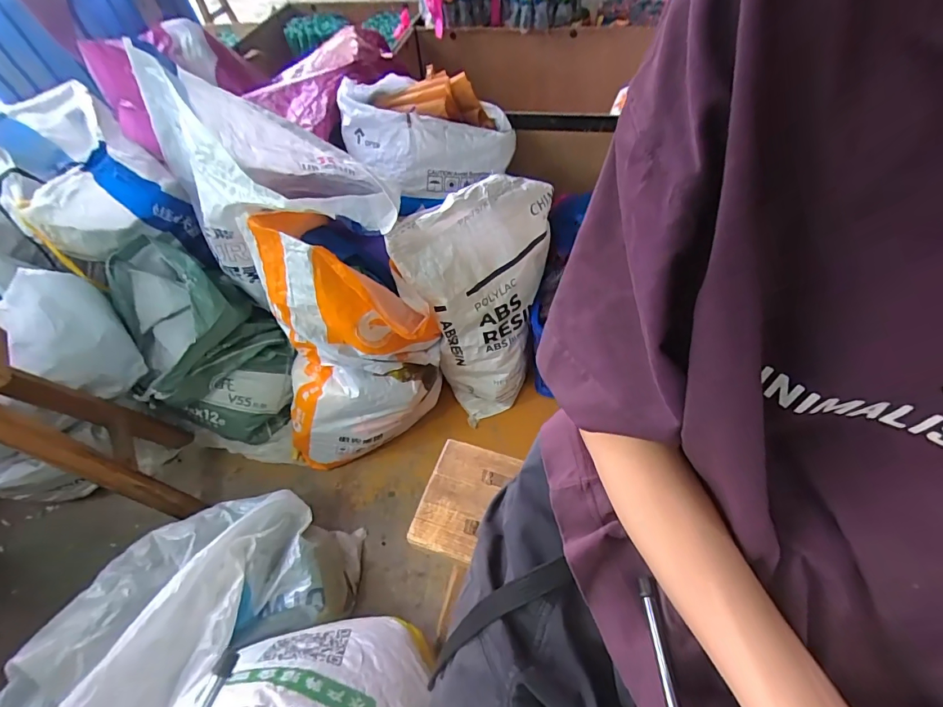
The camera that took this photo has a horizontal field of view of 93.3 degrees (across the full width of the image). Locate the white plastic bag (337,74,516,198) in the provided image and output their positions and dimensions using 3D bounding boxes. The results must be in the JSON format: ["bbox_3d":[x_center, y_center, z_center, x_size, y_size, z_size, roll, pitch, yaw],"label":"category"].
[{"bbox_3d":[-0.114,-0.553,1.130,0.412,0.197,0.237,13,55,13],"label":"white plastic bag"}]

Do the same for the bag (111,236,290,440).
[{"bbox_3d":[-0.710,-0.014,1.192,0.338,0.414,0.378,-37,60,-22],"label":"bag"}]

